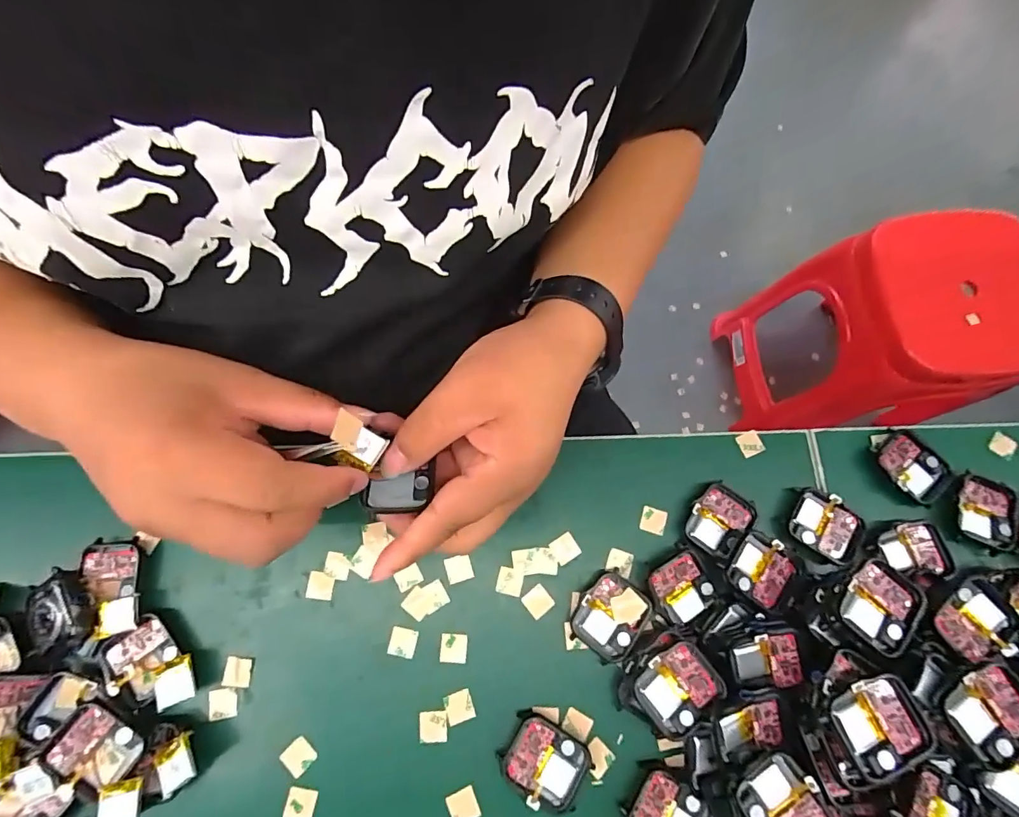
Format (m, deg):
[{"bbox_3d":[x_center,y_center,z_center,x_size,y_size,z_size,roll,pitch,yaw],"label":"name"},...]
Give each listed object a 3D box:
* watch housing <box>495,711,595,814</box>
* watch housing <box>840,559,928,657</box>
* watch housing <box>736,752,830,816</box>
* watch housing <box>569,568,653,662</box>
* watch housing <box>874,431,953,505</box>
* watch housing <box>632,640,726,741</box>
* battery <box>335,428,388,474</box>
[{"bbox_3d":[0.019,0.195,0.262,0.045,0.011,0.037,30,77,6],"label":"watch housing"},{"bbox_3d":[0.198,0.105,0.253,0.037,0.008,0.042,33,77,7],"label":"watch housing"},{"bbox_3d":[0.138,0.201,0.235,0.037,0.007,0.042,-29,78,-9],"label":"watch housing"},{"bbox_3d":[0.060,0.124,0.284,0.038,0.010,0.044,39,78,8],"label":"watch housing"},{"bbox_3d":[0.262,0.040,0.311,0.034,0.007,0.044,-38,80,-10],"label":"watch housing"},{"bbox_3d":[0.090,0.150,0.256,0.042,0.008,0.036,-41,76,-8],"label":"watch housing"},{"bbox_3d":[-0.073,0.021,0.239,0.018,0.004,0.020,29,96,-19],"label":"battery"}]

